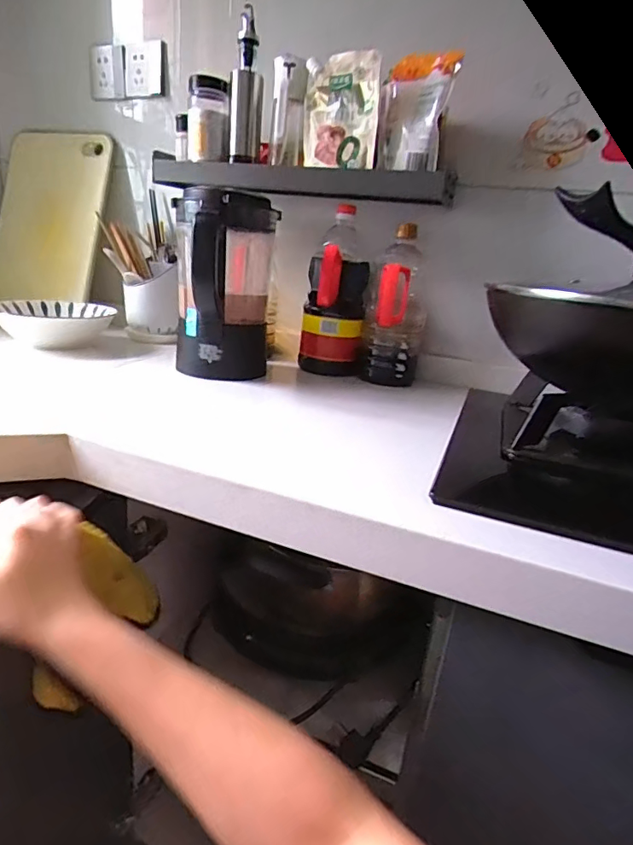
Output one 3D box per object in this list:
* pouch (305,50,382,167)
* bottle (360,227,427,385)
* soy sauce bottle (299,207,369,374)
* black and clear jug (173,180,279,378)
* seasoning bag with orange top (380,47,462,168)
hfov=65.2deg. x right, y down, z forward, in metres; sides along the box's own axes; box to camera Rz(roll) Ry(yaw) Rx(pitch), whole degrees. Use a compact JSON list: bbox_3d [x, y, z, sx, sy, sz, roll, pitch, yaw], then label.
[{"bbox_3d":[0.035,-0.464,0.761,0.123,0.166,0.035,19,23,34],"label":"pouch"},{"bbox_3d":[0.133,-0.185,0.822,0.105,0.239,0.128,8,19,6],"label":"bottle"},{"bbox_3d":[0.032,-0.223,0.851,0.103,0.266,0.115,6,19,1],"label":"soy sauce bottle"},{"bbox_3d":[-0.134,-0.195,0.738,0.145,0.253,0.140,1,20,-13],"label":"black and clear jug"},{"bbox_3d":[0.148,-0.468,0.753,0.032,0.153,0.113,-12,26,-41],"label":"seasoning bag with orange top"}]

